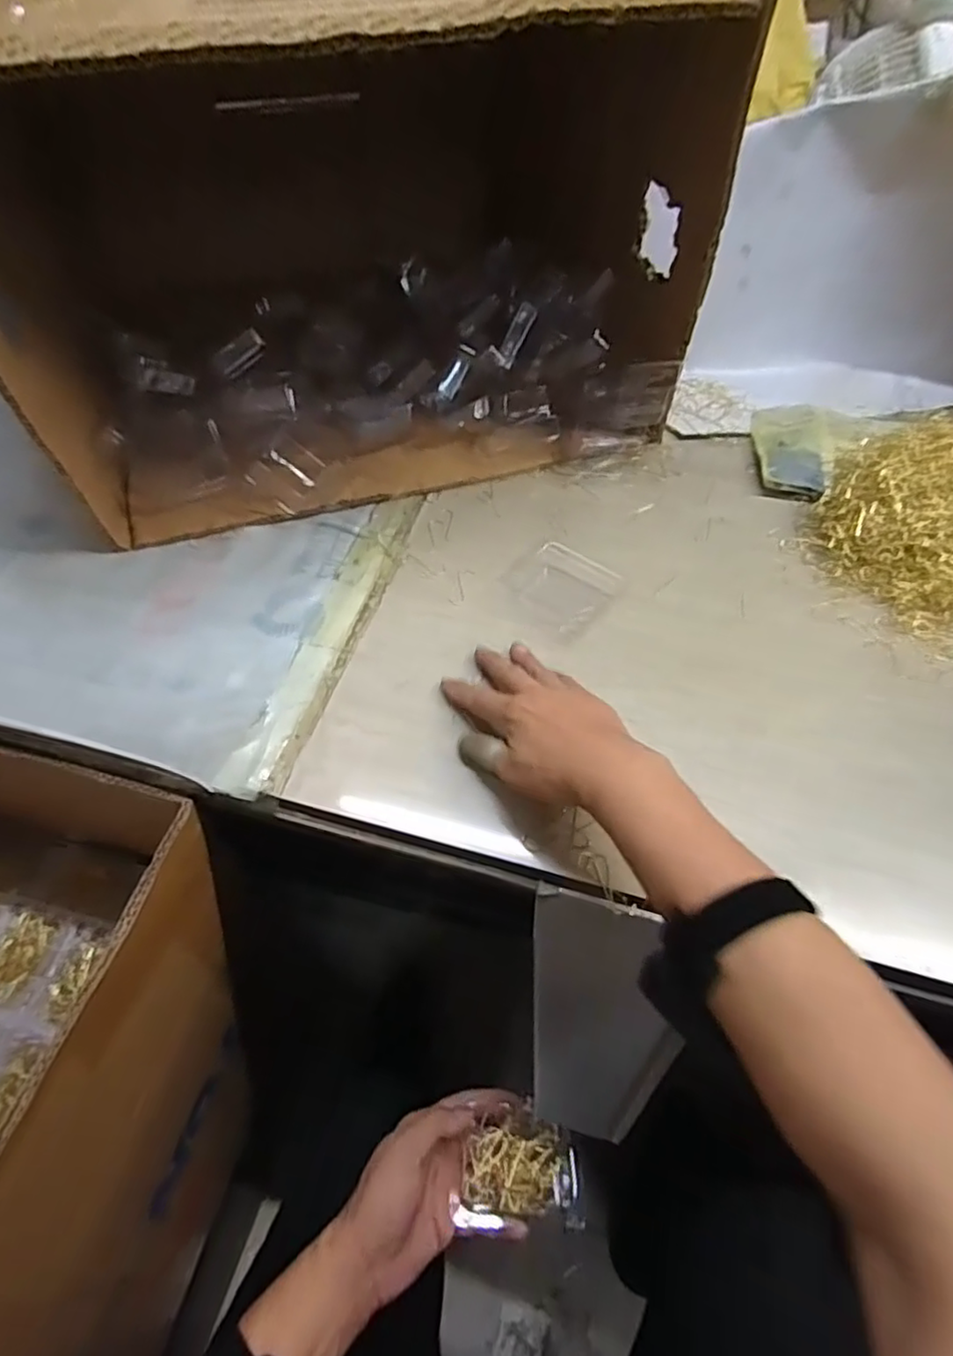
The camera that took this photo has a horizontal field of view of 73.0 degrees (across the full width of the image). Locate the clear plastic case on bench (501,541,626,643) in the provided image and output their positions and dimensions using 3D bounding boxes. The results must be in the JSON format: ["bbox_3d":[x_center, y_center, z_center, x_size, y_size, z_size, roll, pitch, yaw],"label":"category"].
[{"bbox_3d":[0.066,-0.075,0.529,0.085,0.017,0.073,35,62,23],"label":"clear plastic case on bench"}]

